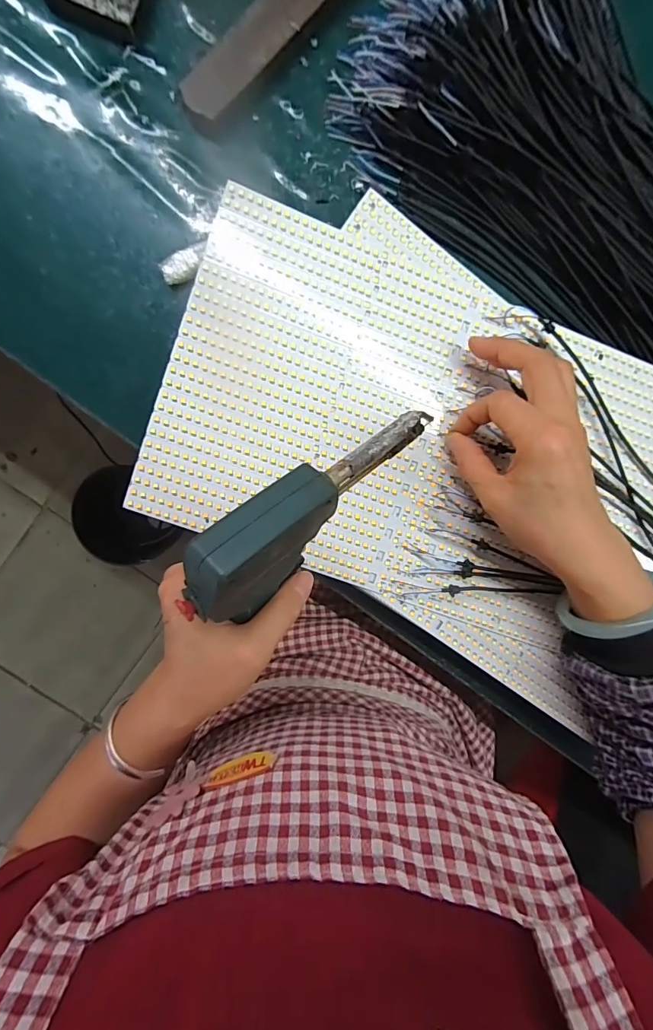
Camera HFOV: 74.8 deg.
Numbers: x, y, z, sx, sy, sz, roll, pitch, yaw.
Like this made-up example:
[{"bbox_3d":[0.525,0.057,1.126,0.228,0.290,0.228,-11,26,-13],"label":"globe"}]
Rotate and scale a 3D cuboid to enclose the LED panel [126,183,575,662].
[{"bbox_3d":[-0.009,-0.083,0.309,0.201,0.004,0.231,19,94,-7],"label":"LED panel"}]

